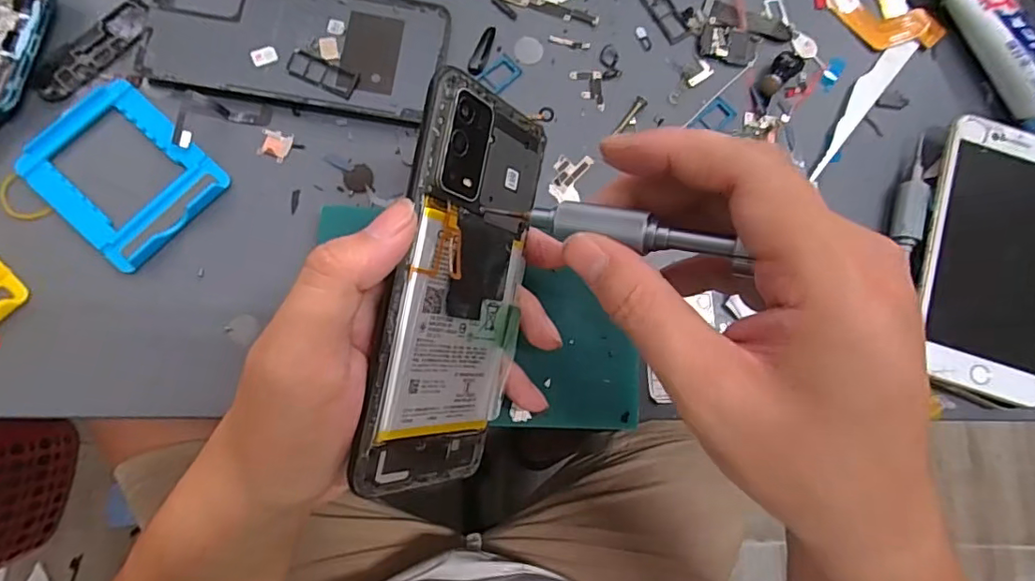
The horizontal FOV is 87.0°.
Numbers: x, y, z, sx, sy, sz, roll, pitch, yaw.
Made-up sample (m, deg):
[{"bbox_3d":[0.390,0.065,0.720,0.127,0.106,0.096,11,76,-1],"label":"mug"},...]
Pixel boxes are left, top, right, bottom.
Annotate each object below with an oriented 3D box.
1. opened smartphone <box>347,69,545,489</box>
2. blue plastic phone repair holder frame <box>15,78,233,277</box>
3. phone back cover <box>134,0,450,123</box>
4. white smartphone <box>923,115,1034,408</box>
[{"bbox_3d":[-0.022,0.000,0.224,0.006,0.072,0.159,10,87,36],"label":"opened smartphone"},{"bbox_3d":[-0.204,-0.061,0.282,0.085,0.012,0.071,43,80,2],"label":"blue plastic phone repair holder frame"},{"bbox_3d":[-0.121,-0.139,0.298,0.156,0.004,0.075,9,80,-4],"label":"phone back cover"},{"bbox_3d":[0.271,-0.021,0.309,0.074,0.014,0.159,18,80,-5],"label":"white smartphone"}]

